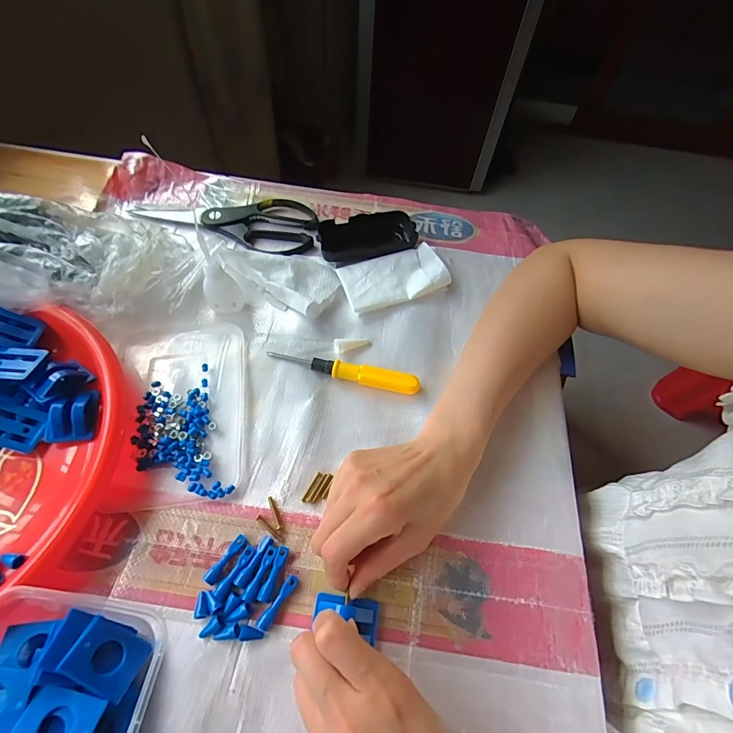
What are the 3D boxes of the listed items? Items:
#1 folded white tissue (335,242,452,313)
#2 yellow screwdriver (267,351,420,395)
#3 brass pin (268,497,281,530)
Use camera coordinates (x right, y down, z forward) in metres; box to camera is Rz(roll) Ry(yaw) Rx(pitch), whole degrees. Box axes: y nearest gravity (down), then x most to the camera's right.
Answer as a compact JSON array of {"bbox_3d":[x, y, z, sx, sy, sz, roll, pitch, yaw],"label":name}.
[{"bbox_3d":[0.030,-0.096,0.427,0.113,0.020,0.060,-19,62,-14],"label":"folded white tissue"},{"bbox_3d":[-0.021,0.002,0.371,0.141,0.018,0.016,16,59,6],"label":"yellow screwdriver"},{"bbox_3d":[-0.073,0.115,0.309,0.004,0.004,0.026,-17,62,-13],"label":"brass pin"}]

